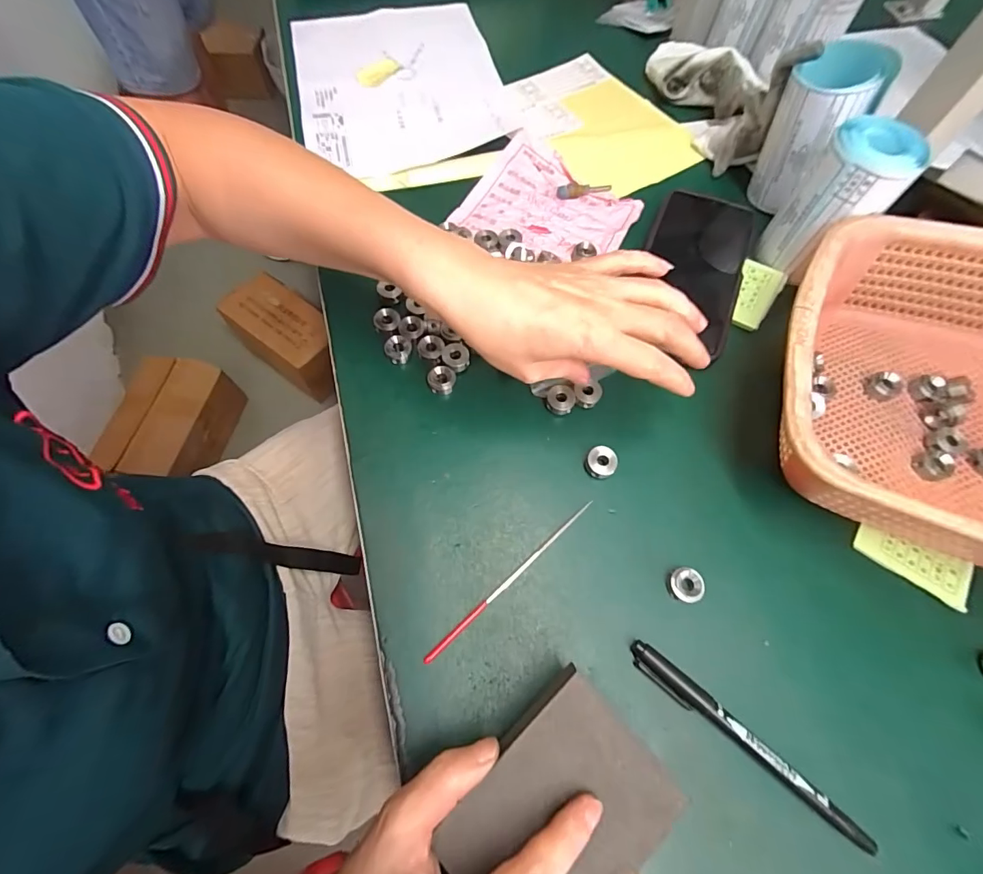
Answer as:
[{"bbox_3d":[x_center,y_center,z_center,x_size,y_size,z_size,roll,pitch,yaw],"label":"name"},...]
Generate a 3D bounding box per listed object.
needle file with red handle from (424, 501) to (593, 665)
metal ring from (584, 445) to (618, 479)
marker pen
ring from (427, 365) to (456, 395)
[{"bbox_3d":[0.013,0.084,0.267,0.135,0.004,0.004,-40,74,-17],"label":"needle file with red handle"},{"bbox_3d":[0.073,0.017,0.294,0.019,0.011,0.020,1,67,-2],"label":"metal ring"},{"bbox_3d":[0.134,0.160,0.234,0.137,0.008,0.013,38,71,13],"label":"marker pen"},{"bbox_3d":[-0.035,-0.039,0.316,0.019,0.012,0.018,1,67,-2],"label":"ring"}]

